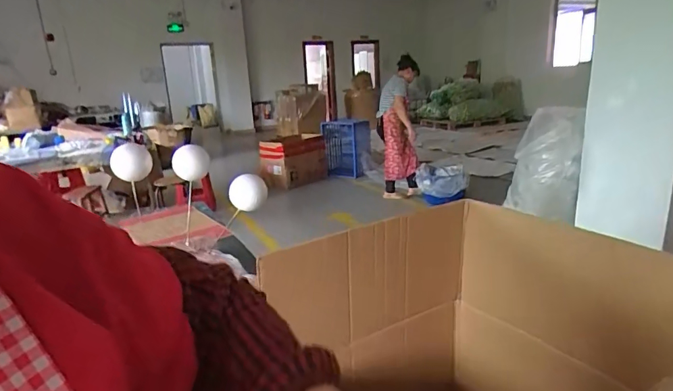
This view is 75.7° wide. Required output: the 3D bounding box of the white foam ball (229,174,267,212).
[{"bbox_3d":[-0.268,-0.004,1.305,0.098,0.108,0.099,-3,16,1],"label":"white foam ball"}]

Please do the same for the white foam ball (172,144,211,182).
[{"bbox_3d":[-0.459,-0.104,1.371,0.112,0.106,0.107,-9,17,-20],"label":"white foam ball"}]

